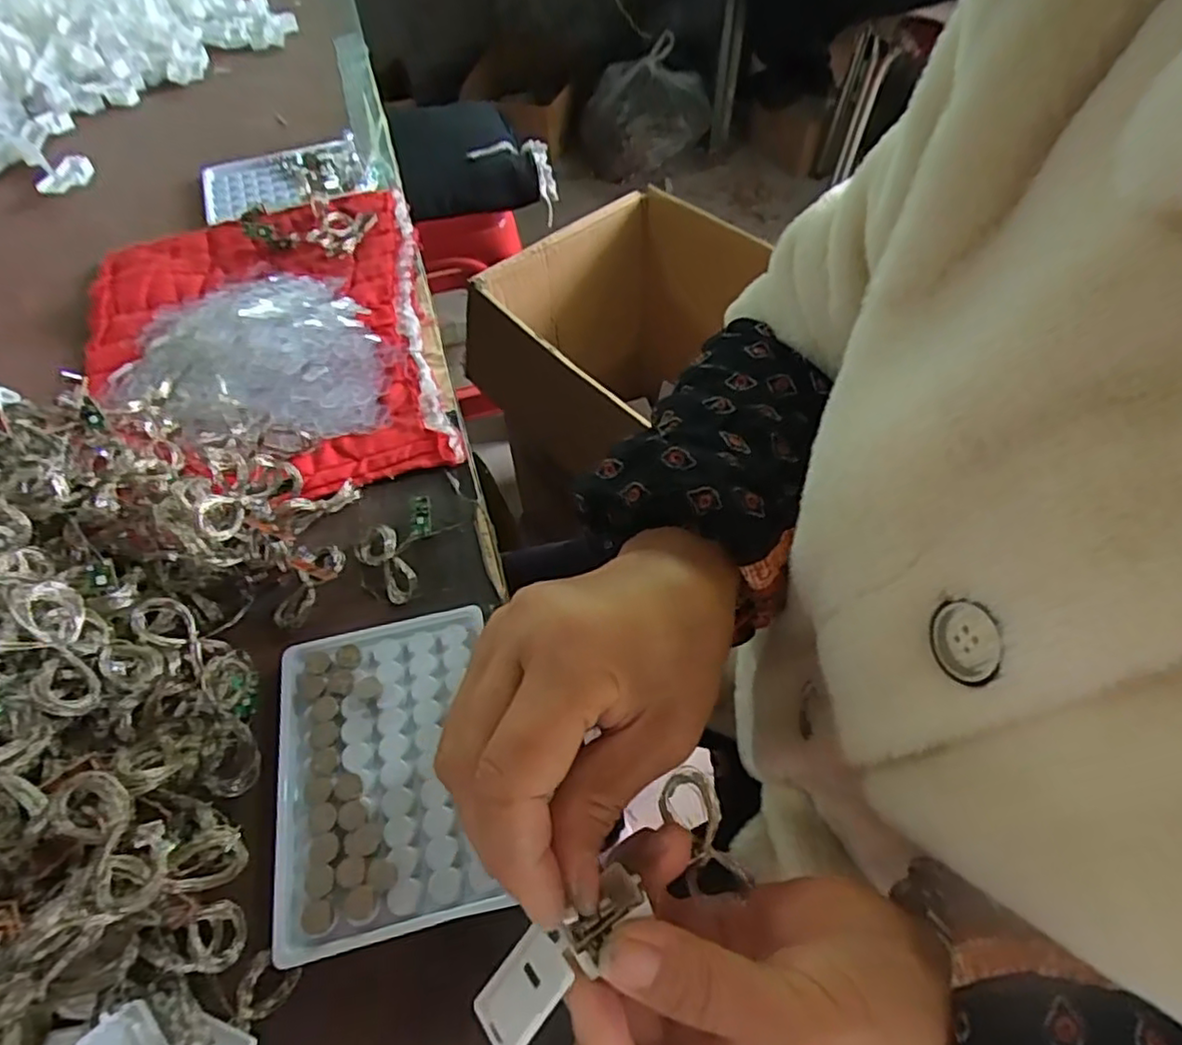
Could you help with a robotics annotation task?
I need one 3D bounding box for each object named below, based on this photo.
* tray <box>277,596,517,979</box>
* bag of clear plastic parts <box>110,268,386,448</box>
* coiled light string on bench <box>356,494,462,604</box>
[{"bbox_3d":[-0.090,0.103,0.282,0.089,0.009,0.129,-11,56,-7],"label":"tray"},{"bbox_3d":[-0.223,-0.110,0.425,0.156,0.020,0.174,-20,58,-13],"label":"bag of clear plastic parts"},{"bbox_3d":[-0.103,0.010,0.346,0.044,0.016,0.054,20,58,13],"label":"coiled light string on bench"}]

